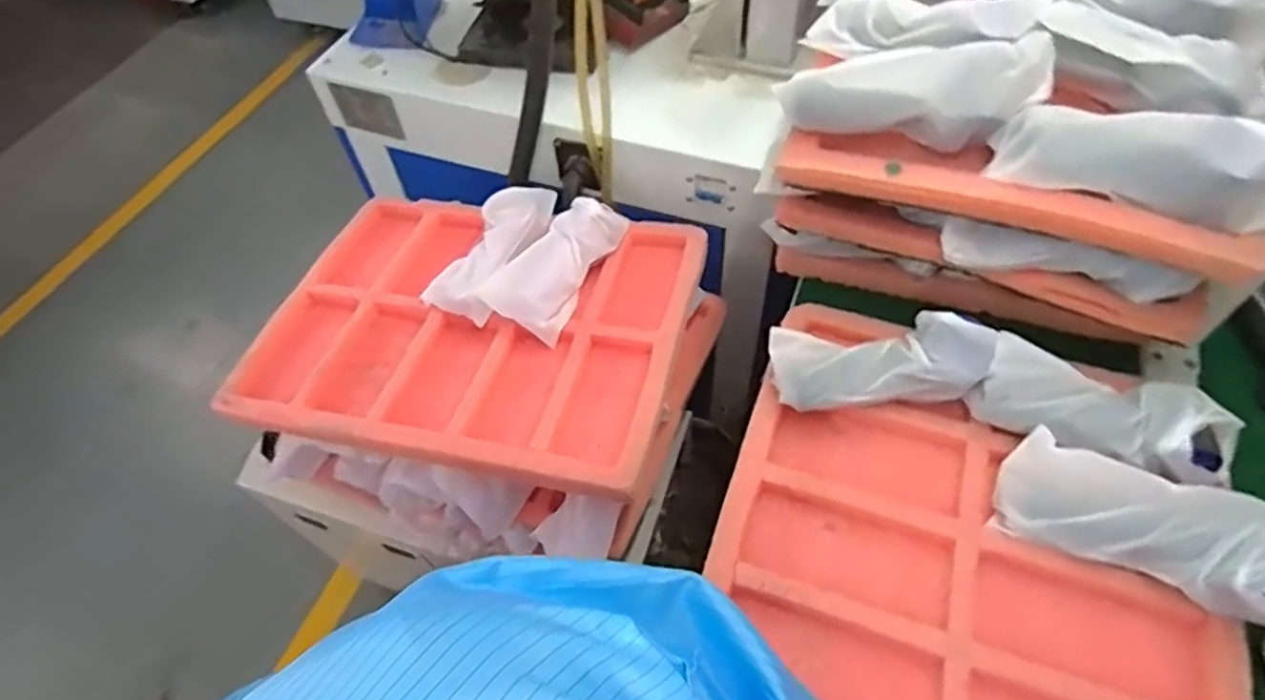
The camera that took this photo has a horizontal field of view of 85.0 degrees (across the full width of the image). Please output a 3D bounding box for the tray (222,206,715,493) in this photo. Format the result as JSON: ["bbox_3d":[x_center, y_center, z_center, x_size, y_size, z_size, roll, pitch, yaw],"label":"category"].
[{"bbox_3d":[-0.166,-0.031,0.730,0.432,0.048,0.326,10,57,10],"label":"tray"}]

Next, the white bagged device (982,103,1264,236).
[{"bbox_3d":[0.357,-0.131,0.477,0.192,0.048,0.052,13,58,12],"label":"white bagged device"}]

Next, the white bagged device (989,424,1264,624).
[{"bbox_3d":[0.354,0.123,0.458,0.199,0.070,0.066,24,60,18],"label":"white bagged device"}]

